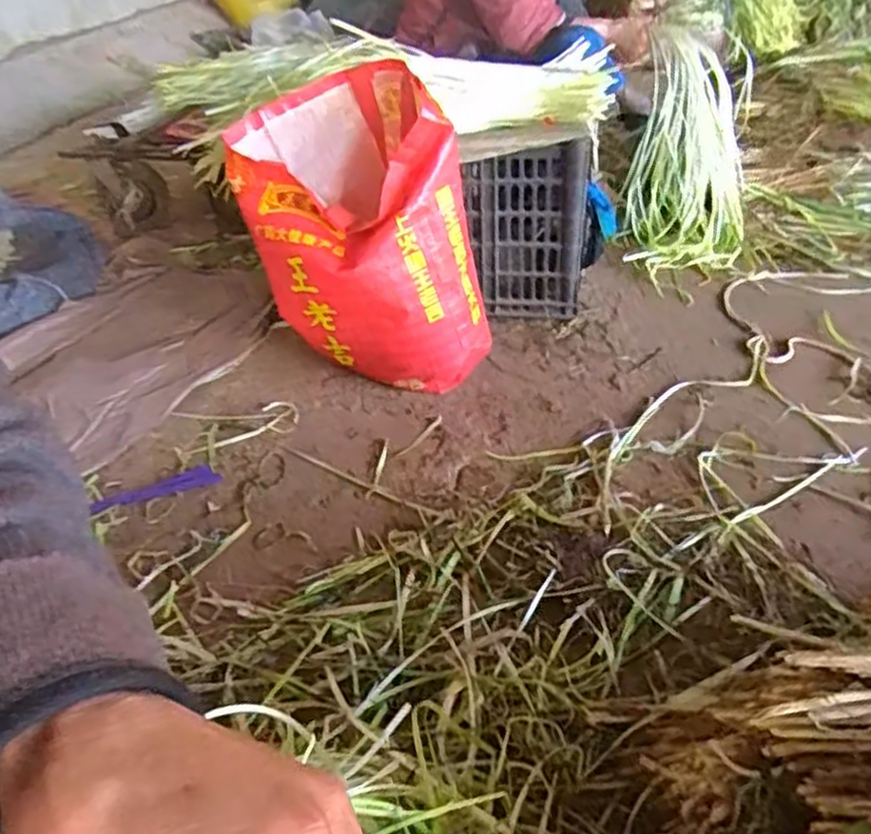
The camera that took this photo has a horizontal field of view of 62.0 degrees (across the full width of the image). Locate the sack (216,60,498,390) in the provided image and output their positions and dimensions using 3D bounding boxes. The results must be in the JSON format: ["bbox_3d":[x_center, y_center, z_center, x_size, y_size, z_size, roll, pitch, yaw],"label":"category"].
[{"bbox_3d":[-0.101,-0.235,0.999,0.286,0.374,0.241,-15,38,-15],"label":"sack"}]

